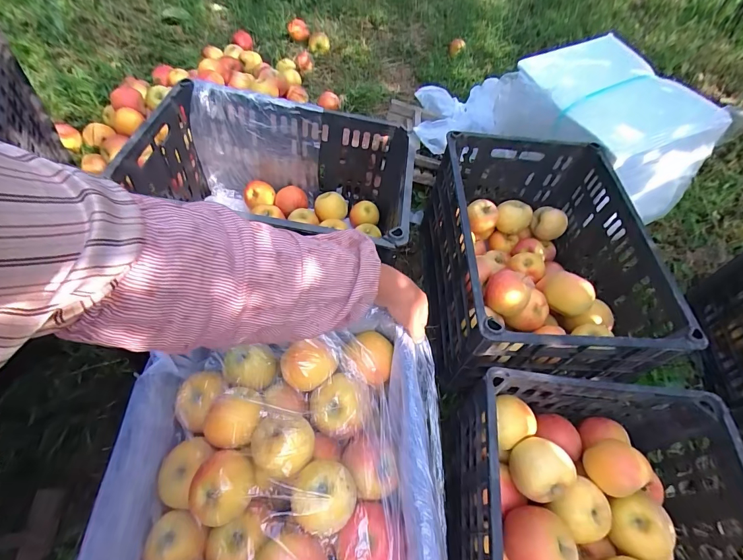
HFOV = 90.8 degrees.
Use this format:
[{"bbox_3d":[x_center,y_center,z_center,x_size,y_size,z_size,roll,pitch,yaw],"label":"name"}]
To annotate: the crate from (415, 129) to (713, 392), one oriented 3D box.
[{"bbox_3d":[0.329,-0.047,0.800,0.368,0.273,0.517,5,56,-1],"label":"crate"}]

